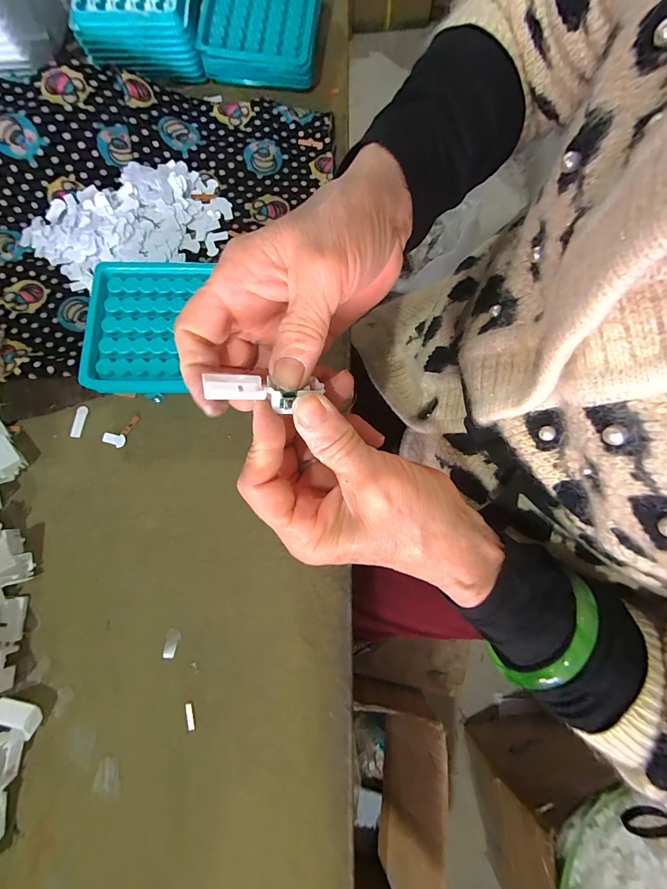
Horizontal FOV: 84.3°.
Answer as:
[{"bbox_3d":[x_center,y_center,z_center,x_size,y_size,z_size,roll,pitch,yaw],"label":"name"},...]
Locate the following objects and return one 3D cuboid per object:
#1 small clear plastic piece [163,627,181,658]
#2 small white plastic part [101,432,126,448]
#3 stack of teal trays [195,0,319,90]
[{"bbox_3d":[-0.104,0.128,0.238,0.009,0.004,0.018,6,78,0],"label":"small clear plastic piece"},{"bbox_3d":[-0.160,-0.004,0.267,0.017,0.004,0.010,16,78,2],"label":"small white plastic part"},{"bbox_3d":[-0.063,-0.397,0.333,0.098,0.028,0.132,6,77,1],"label":"stack of teal trays"}]

